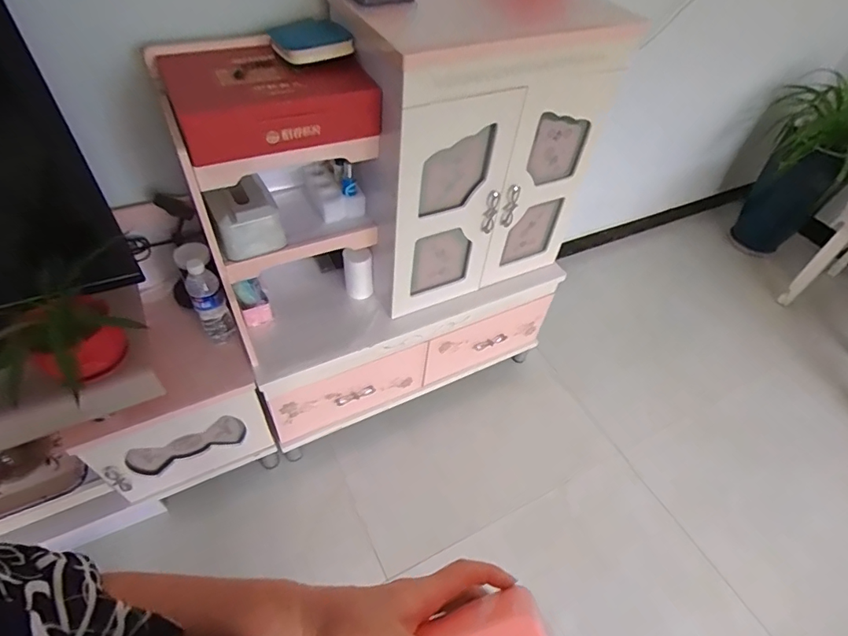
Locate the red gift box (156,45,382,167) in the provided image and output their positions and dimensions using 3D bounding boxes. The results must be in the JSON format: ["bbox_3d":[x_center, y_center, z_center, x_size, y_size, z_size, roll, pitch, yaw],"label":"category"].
[{"bbox_3d":[-0.241,-0.357,0.770,0.309,0.097,0.194,-20,54,-21],"label":"red gift box"}]

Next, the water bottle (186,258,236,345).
[{"bbox_3d":[-0.446,-0.031,0.983,0.059,0.211,0.053,-22,55,-22],"label":"water bottle"}]

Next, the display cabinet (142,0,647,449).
[{"bbox_3d":[-0.050,-0.197,1.113,0.829,0.903,0.371,-24,56,-24],"label":"display cabinet"}]

